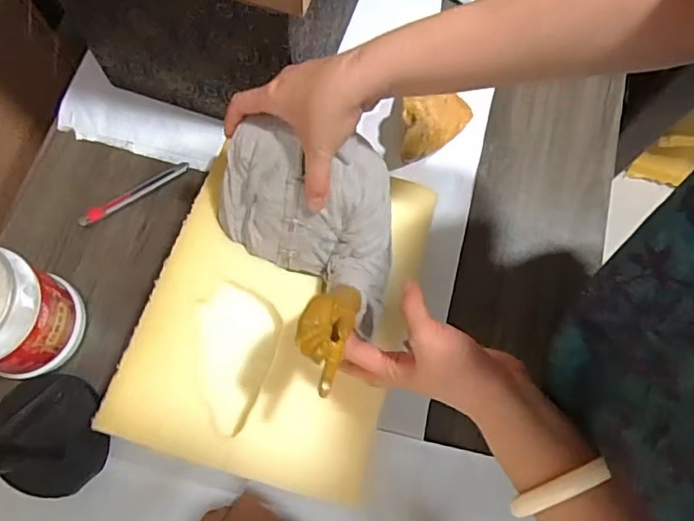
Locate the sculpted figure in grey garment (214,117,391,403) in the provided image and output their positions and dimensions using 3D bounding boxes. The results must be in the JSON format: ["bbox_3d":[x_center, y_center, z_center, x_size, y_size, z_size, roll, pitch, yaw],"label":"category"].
[{"bbox_3d":[-0.018,-0.023,0.487,0.141,0.120,0.214,-31,76,-11],"label":"sculpted figure in grey garment"}]

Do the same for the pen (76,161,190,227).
[{"bbox_3d":[-0.252,-0.080,0.646,0.137,0.010,0.015,-34,76,-12],"label":"pen"}]

